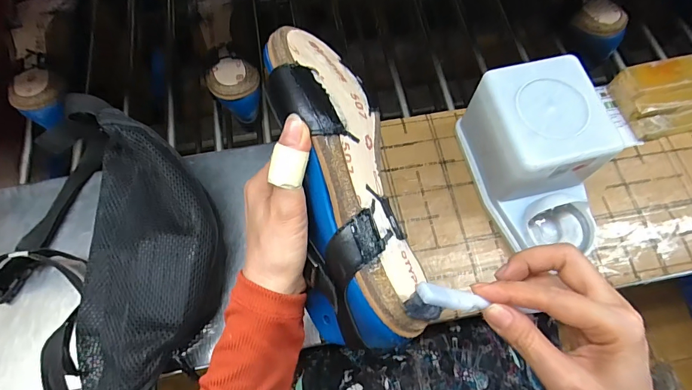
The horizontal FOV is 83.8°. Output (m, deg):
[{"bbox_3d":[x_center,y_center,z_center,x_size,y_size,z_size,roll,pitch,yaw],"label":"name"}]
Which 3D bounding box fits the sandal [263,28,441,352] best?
[{"bbox_3d":[-0.004,-0.010,0.266,0.076,0.076,0.226,-12,83,-3],"label":"sandal"}]

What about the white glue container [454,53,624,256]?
[{"bbox_3d":[0.190,-0.029,0.382,0.099,0.109,0.171,-11,67,-3],"label":"white glue container"}]

